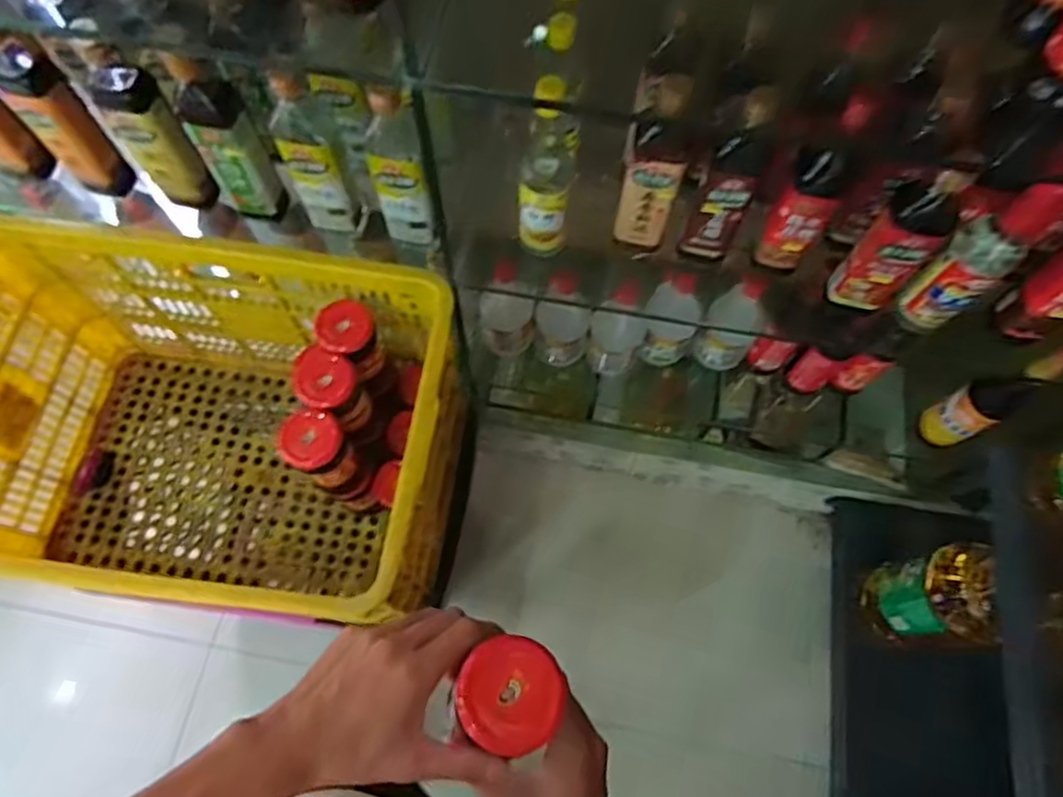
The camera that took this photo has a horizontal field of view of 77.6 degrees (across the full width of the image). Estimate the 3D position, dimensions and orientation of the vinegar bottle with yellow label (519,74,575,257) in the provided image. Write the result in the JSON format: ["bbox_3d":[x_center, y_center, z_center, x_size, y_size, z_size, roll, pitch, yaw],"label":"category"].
[{"bbox_3d":[0.017,-0.244,0.735,0.059,0.243,0.060,1,67,-1],"label":"vinegar bottle with yellow label"}]

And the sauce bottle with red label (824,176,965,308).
[{"bbox_3d":[0.400,-0.165,0.726,0.051,0.187,0.069,-41,74,-17],"label":"sauce bottle with red label"}]

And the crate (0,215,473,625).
[{"bbox_3d":[-0.382,0.037,0.832,0.565,0.335,0.364,6,67,1],"label":"crate"}]

